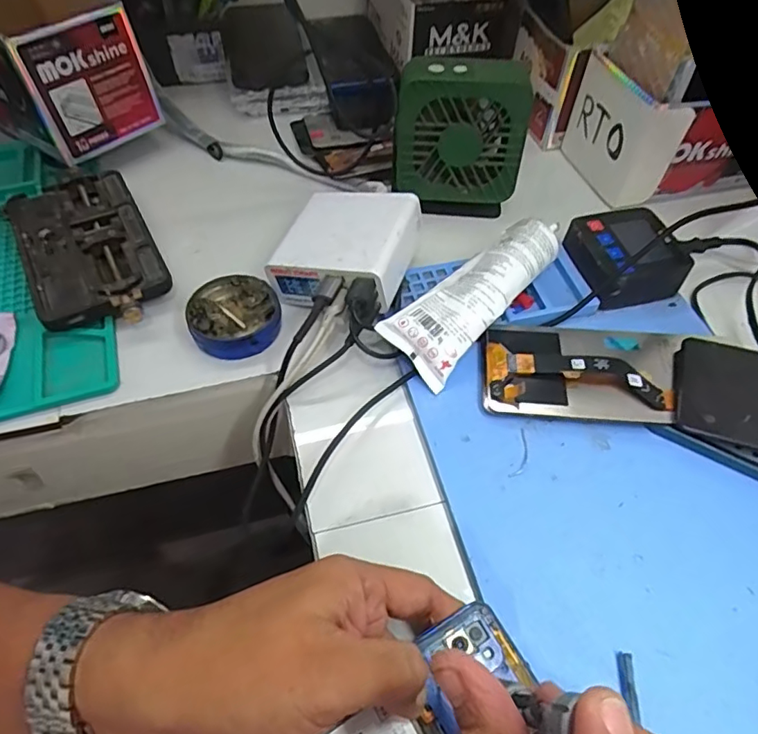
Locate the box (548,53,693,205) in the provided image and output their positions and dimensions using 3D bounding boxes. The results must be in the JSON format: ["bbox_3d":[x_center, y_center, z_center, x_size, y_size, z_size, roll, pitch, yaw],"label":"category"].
[{"bbox_3d":[0.199,-0.204,0.469,0.041,0.081,0.113,-21,60,-15],"label":"box"}]

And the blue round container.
[{"bbox_3d":[-0.099,-0.034,0.376,0.059,0.022,0.058,1,54,-1],"label":"blue round container"}]

